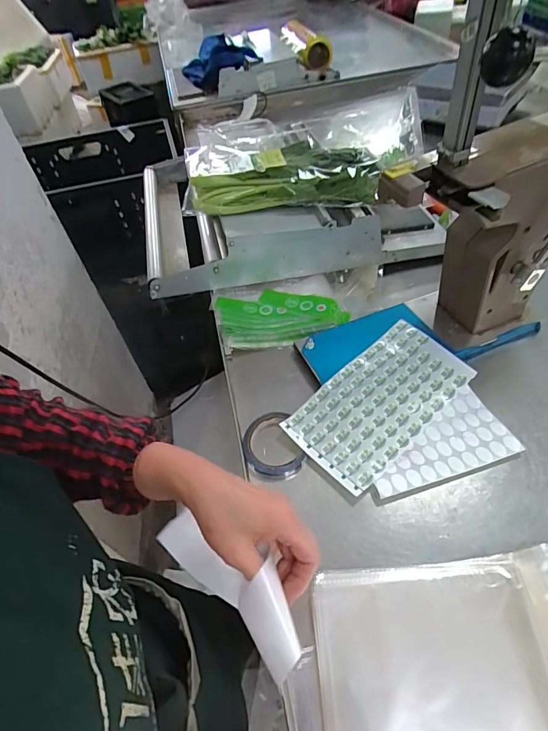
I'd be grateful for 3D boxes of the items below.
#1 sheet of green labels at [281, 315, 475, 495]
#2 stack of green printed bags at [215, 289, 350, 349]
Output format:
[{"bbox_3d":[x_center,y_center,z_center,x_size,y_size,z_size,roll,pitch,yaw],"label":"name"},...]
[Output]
[{"bbox_3d":[0.152,0.046,0.580,0.257,0.010,0.135,-38,62,-20],"label":"sheet of green labels"},{"bbox_3d":[0.014,-0.087,0.699,0.212,0.041,0.112,-11,50,-5],"label":"stack of green printed bags"}]

